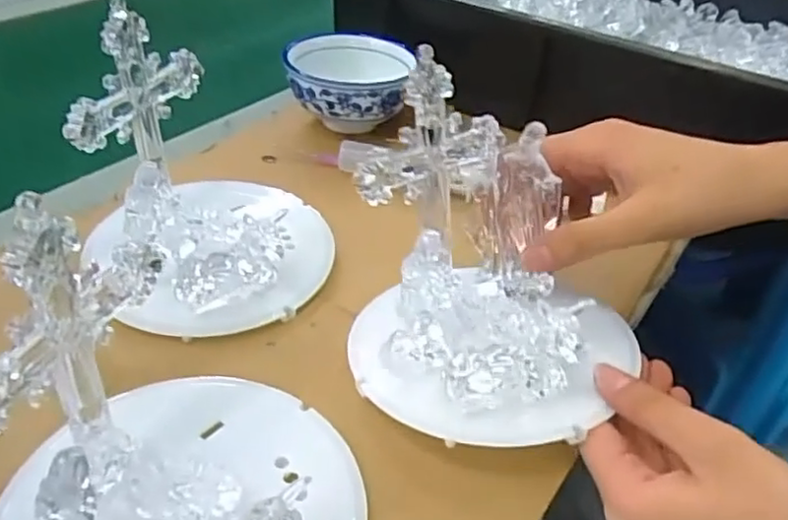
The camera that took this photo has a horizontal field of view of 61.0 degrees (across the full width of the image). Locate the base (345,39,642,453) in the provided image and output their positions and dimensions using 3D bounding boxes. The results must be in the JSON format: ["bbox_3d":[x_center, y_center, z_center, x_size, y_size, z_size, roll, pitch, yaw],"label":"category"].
[{"bbox_3d":[0.045,-0.003,0.284,0.117,0.109,0.127,3,38,-2],"label":"base"}]

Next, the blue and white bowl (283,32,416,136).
[{"bbox_3d":[-0.034,-0.128,0.504,0.097,0.051,0.102,8,38,4],"label":"blue and white bowl"}]

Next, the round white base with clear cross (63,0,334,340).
[{"bbox_3d":[-0.095,-0.044,0.334,0.125,0.115,0.123,-2,39,-9],"label":"round white base with clear cross"}]

